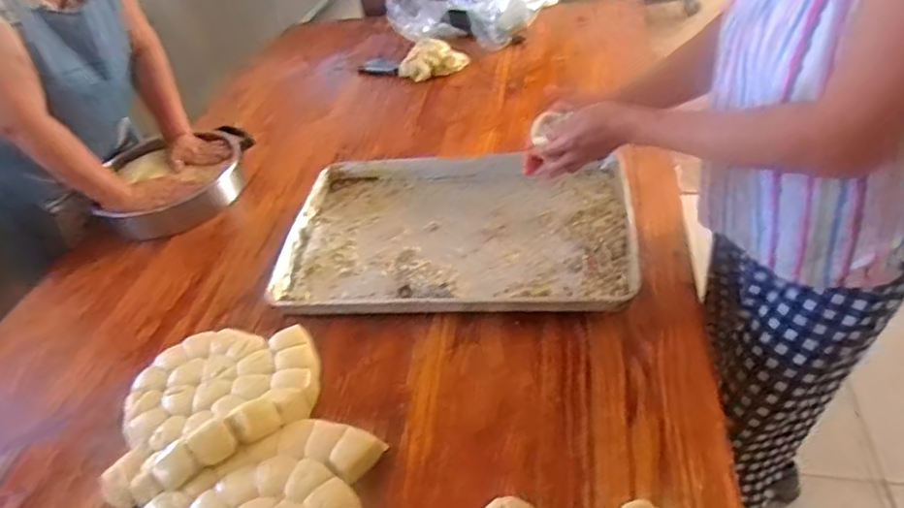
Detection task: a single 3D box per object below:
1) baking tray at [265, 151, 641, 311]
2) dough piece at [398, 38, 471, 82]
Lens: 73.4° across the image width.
[{"bbox_3d":[0.008,-0.062,1.098,0.608,0.045,0.451,-1,40,11],"label":"baking tray"},{"bbox_3d":[-0.051,-0.527,1.646,0.161,0.050,0.153,18,47,30],"label":"dough piece"}]

